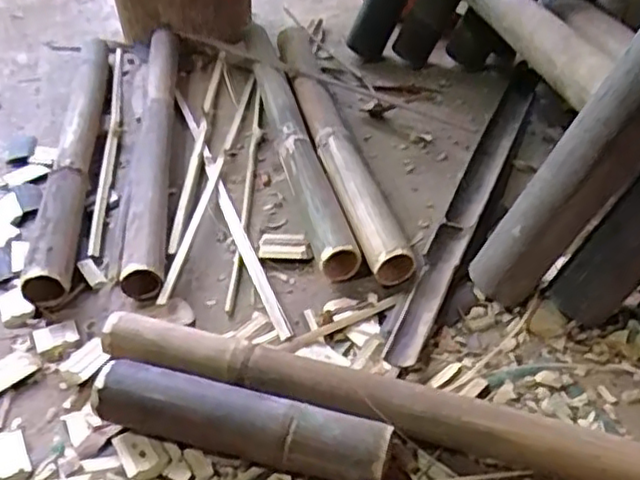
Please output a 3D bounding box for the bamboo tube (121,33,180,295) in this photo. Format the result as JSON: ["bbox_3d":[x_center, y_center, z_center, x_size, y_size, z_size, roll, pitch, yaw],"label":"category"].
[{"bbox_3d":[-0.246,-0.153,0.990,0.062,0.049,0.624,-5,41,-4],"label":"bamboo tube"}]

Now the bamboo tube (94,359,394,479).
[{"bbox_3d":[-0.068,0.164,0.599,0.255,0.063,0.058,11,43,13],"label":"bamboo tube"}]

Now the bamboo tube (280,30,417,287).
[{"bbox_3d":[0.009,-0.175,1.002,0.072,0.061,0.645,-9,42,-9],"label":"bamboo tube"}]

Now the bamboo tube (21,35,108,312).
[{"bbox_3d":[-0.353,-0.142,0.974,0.054,0.052,0.619,-6,41,-6],"label":"bamboo tube"}]

